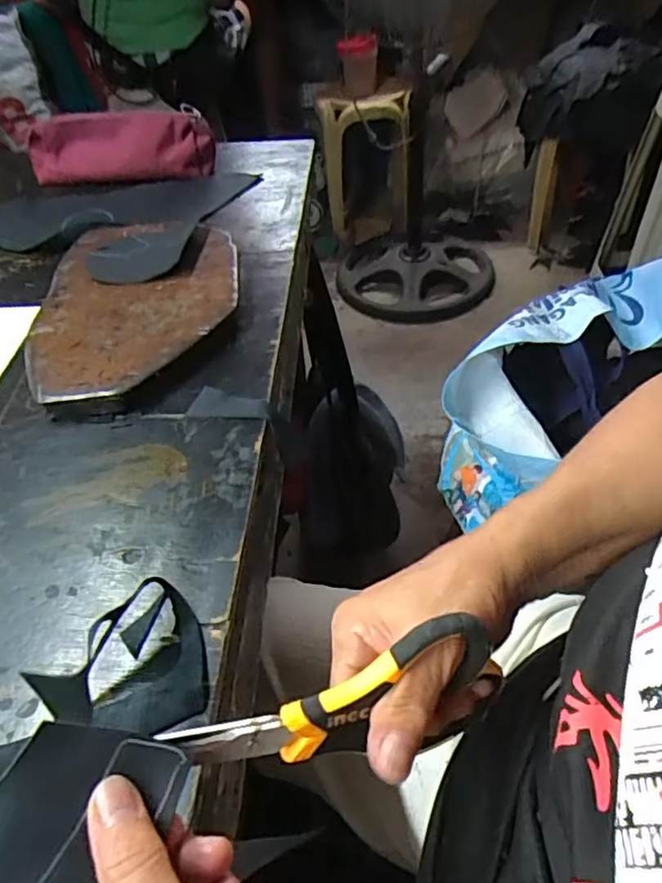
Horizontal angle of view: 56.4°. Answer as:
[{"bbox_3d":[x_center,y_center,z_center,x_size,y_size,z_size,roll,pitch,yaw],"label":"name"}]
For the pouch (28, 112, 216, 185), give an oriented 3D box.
[{"bbox_3d":[-0.263,-0.362,0.759,0.232,0.070,0.056,3,46,9],"label":"pouch"}]

